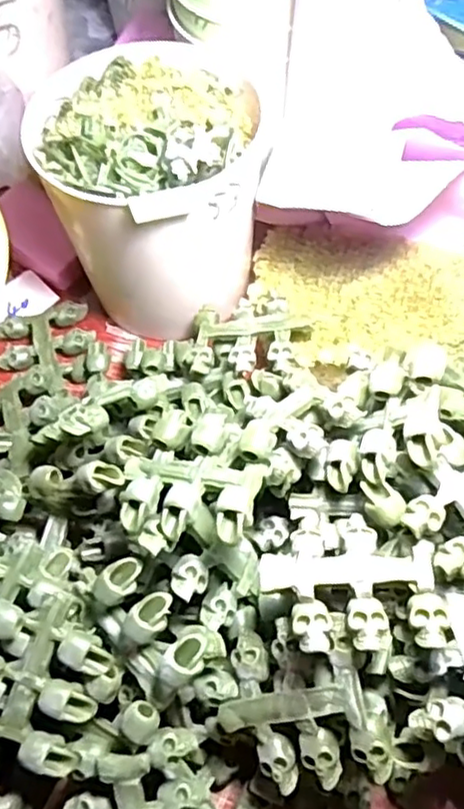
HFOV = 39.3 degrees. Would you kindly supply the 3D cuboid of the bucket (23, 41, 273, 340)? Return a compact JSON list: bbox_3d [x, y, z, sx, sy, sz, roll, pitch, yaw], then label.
[{"bbox_3d":[-0.040,-0.114,0.357,0.109,0.118,0.114,-1,61,3],"label":"bucket"}]

